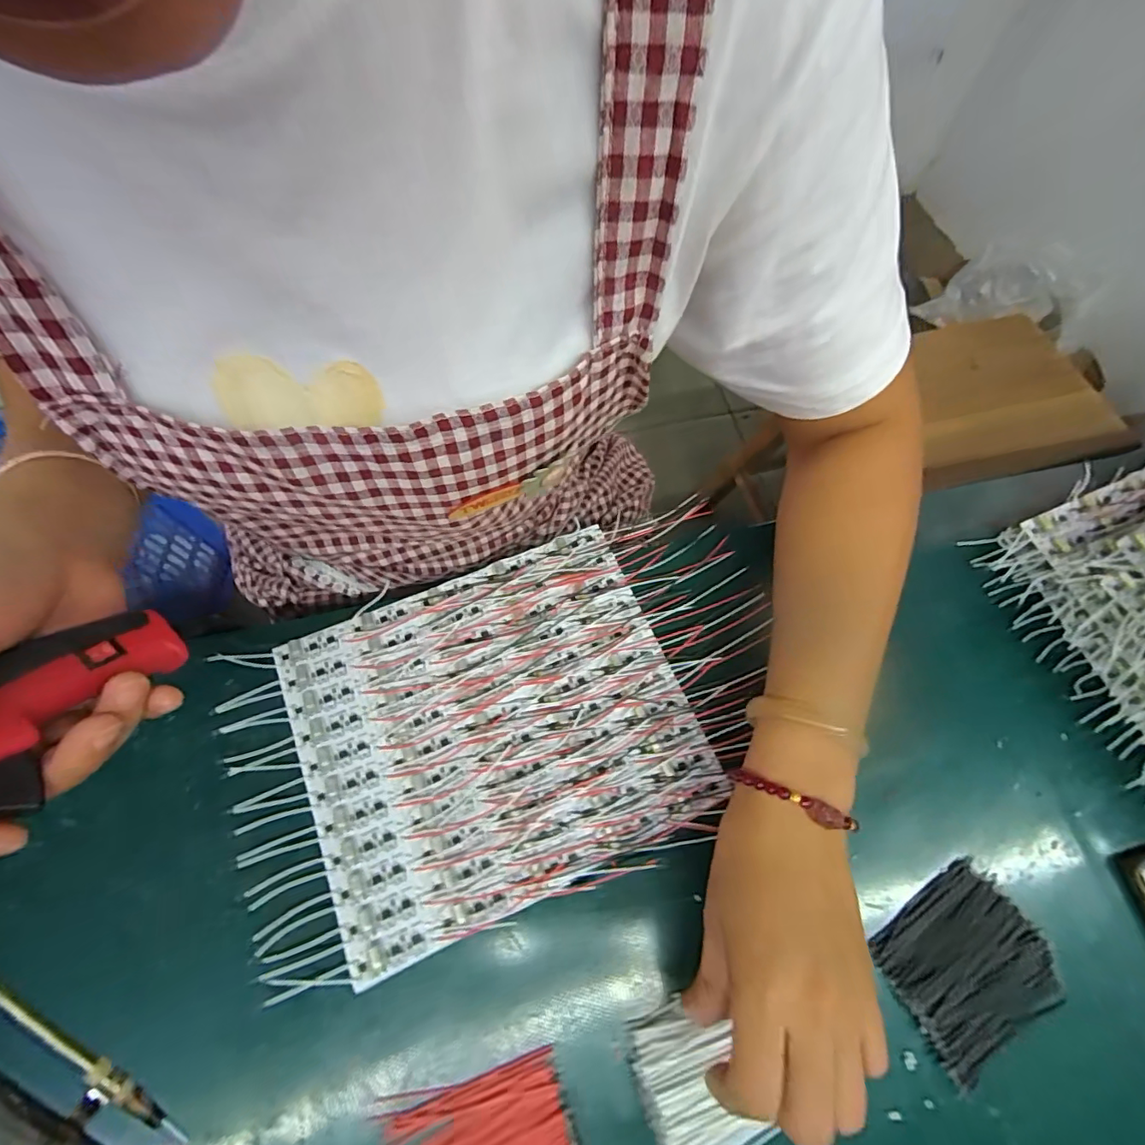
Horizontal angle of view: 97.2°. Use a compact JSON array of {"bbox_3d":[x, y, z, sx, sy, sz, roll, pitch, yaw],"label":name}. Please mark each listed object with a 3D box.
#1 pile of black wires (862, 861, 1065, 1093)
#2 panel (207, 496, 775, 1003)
[{"bbox_3d":[0.219,0.219,0.280,0.086,0.010,0.070,-29,72,-13],"label":"pile of black wires"},{"bbox_3d":[-0.031,0.089,0.317,0.339,0.016,0.200,-21,70,-10],"label":"panel"}]

